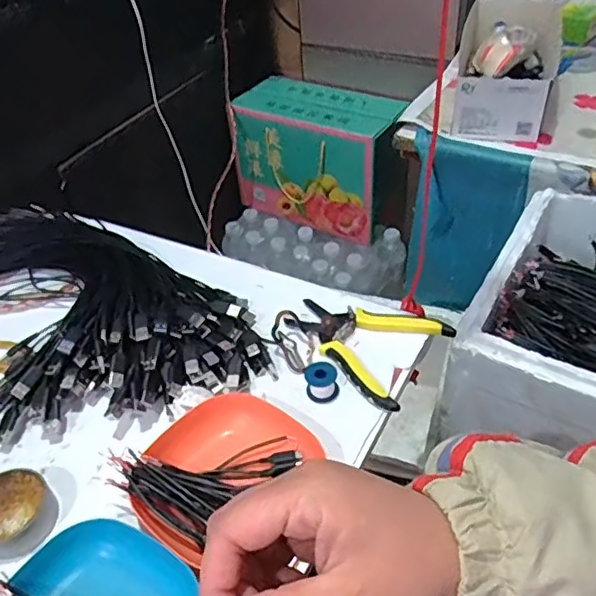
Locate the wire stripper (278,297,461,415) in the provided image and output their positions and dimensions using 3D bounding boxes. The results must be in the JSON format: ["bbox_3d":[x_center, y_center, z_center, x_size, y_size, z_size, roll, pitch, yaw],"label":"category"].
[{"bbox_3d":[0.060,0.040,0.589,0.153,0.016,0.117,26,51,28],"label":"wire stripper"}]

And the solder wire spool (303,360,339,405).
[{"bbox_3d":[0.022,0.077,0.545,0.031,0.021,0.035,-1,43,3],"label":"solder wire spool"}]

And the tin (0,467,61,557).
[{"bbox_3d":[-0.231,0.173,0.473,0.062,0.025,0.062,-2,43,2],"label":"tin"}]

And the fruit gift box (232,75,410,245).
[{"bbox_3d":[0.055,-0.299,1.209,0.323,0.235,0.187,21,49,24],"label":"fruit gift box"}]

